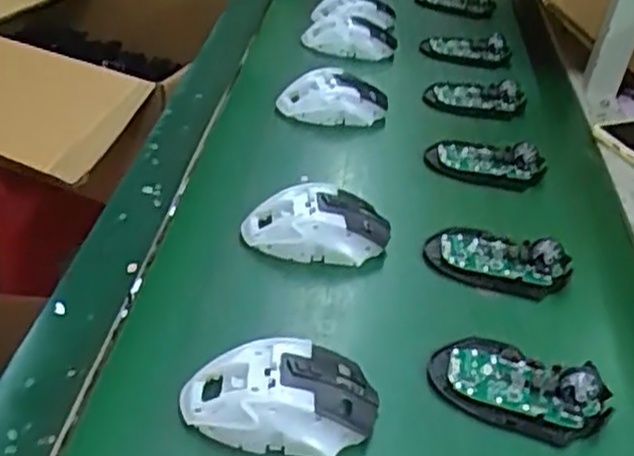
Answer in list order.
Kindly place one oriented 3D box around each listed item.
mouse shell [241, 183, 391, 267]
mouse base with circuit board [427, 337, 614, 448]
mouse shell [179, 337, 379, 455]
[{"bbox_3d":[0.000,-0.004,0.606,0.117,0.039,0.062,2,35,-6],"label":"mouse shell"},{"bbox_3d":[0.134,0.102,0.501,0.112,0.027,0.065,21,38,19],"label":"mouse base with circuit board"},{"bbox_3d":[-0.022,0.102,0.459,0.115,0.037,0.065,4,35,-3],"label":"mouse shell"}]

